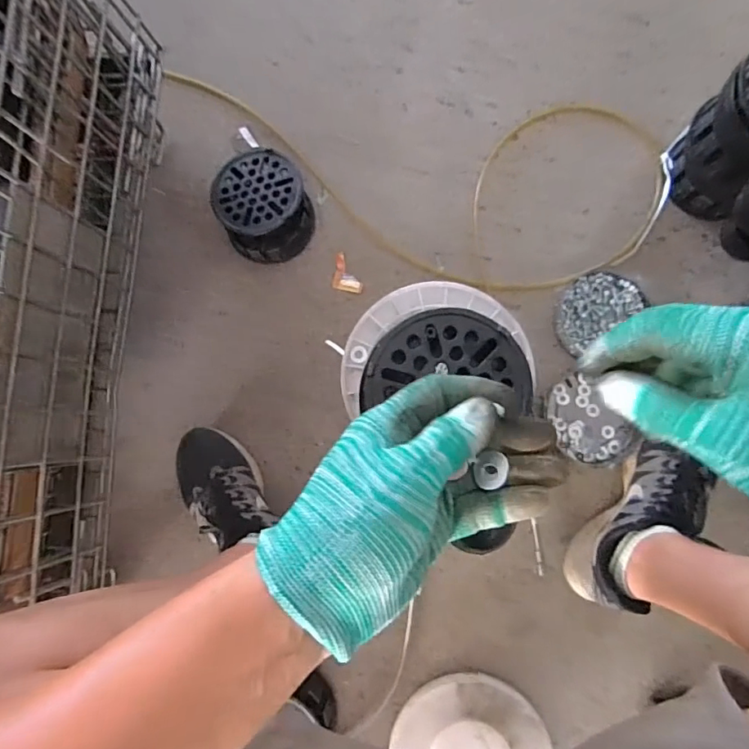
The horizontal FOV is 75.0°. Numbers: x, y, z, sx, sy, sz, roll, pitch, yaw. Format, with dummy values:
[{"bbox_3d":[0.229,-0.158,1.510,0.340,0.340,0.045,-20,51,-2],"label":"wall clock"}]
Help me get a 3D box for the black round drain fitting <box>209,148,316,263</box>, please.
[{"bbox_3d":[-0.164,-0.251,0.721,0.130,0.054,0.157,-31,83,0],"label":"black round drain fitting"}]

